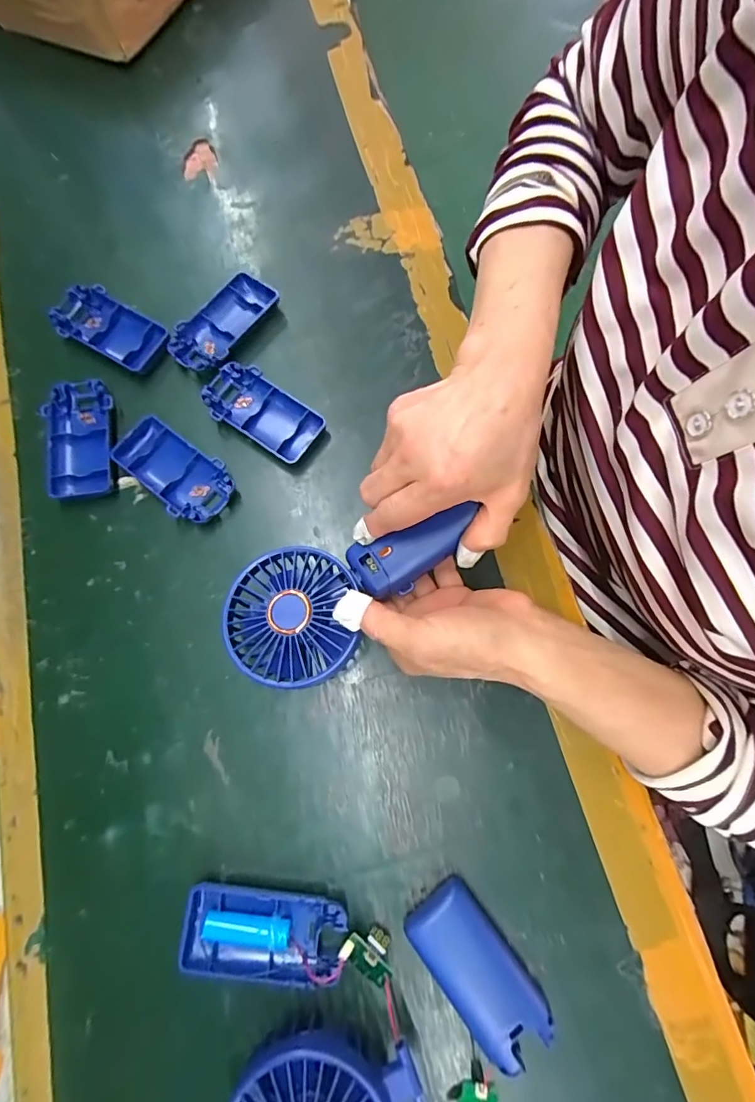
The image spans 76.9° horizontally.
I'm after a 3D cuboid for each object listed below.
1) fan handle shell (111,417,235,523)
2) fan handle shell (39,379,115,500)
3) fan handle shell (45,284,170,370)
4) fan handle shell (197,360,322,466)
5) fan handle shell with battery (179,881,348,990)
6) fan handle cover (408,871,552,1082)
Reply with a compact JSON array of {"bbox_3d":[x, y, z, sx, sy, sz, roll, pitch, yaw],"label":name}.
[{"bbox_3d":[-0.151,-0.059,0.355,0.095,0.016,0.048,33,79,8],"label":"fan handle shell"},{"bbox_3d":[-0.222,-0.084,0.360,0.049,0.015,0.092,-13,76,-3],"label":"fan handle shell"},{"bbox_3d":[-0.215,-0.178,0.381,0.093,0.013,0.048,35,79,9],"label":"fan handle shell"},{"bbox_3d":[-0.089,-0.107,0.367,0.092,0.014,0.046,37,79,9],"label":"fan handle shell"},{"bbox_3d":[-0.067,0.227,0.284,0.093,0.016,0.047,6,76,2],"label":"fan handle shell with battery"},{"bbox_3d":[0.058,0.243,0.276,0.044,0.016,0.090,-37,79,-8],"label":"fan handle cover"}]

